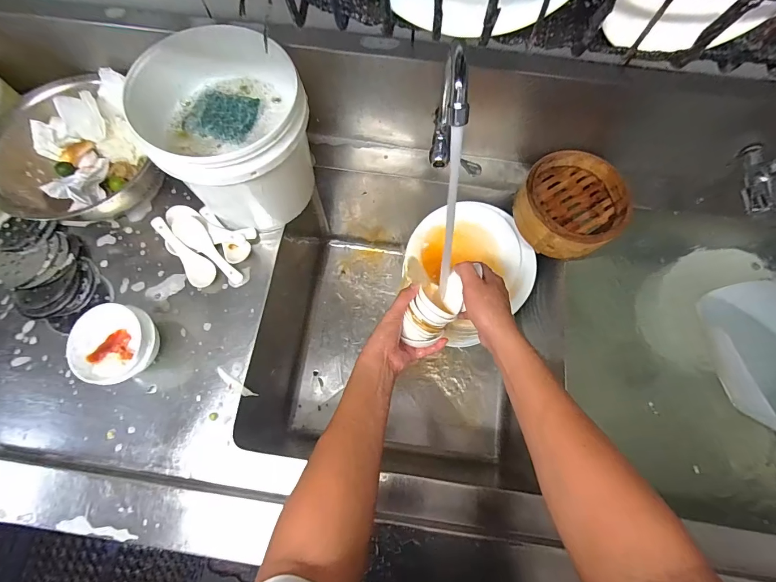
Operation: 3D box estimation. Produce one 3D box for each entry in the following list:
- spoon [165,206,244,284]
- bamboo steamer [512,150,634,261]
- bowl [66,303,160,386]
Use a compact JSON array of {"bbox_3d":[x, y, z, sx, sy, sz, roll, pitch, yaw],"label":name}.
[{"bbox_3d":[-0.305,-0.078,0.597,0.046,0.029,0.174,-36,78,-9],"label":"spoon"},{"bbox_3d":[0.298,-0.141,0.597,0.159,0.055,0.161,0,75,0],"label":"bamboo steamer"},{"bbox_3d":[-0.384,0.080,0.532,0.115,0.070,0.107,0,74,0],"label":"bowl"}]

